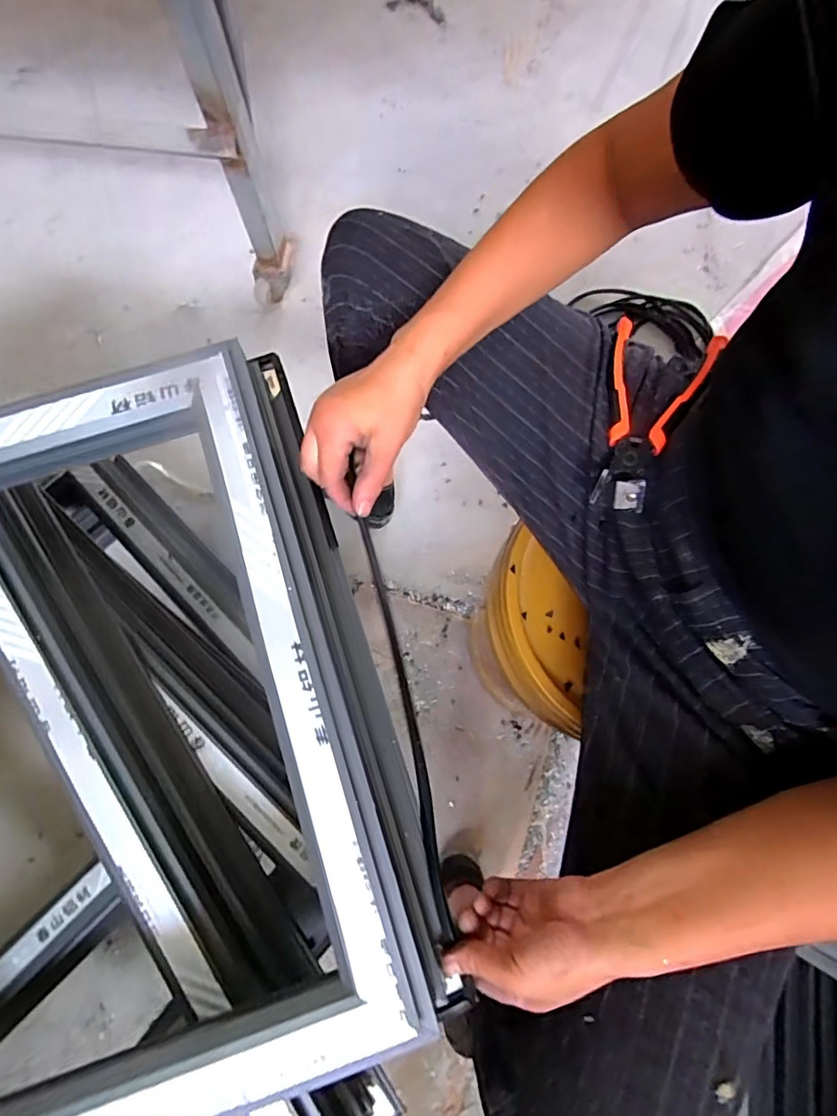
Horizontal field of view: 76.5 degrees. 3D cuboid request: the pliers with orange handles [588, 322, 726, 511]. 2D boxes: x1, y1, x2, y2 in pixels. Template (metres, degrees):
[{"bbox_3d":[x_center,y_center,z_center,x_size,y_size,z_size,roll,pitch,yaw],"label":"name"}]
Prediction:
[{"bbox_3d":[0.189,-0.124,0.450,0.083,0.035,0.170,21,77,4],"label":"pliers with orange handles"}]

